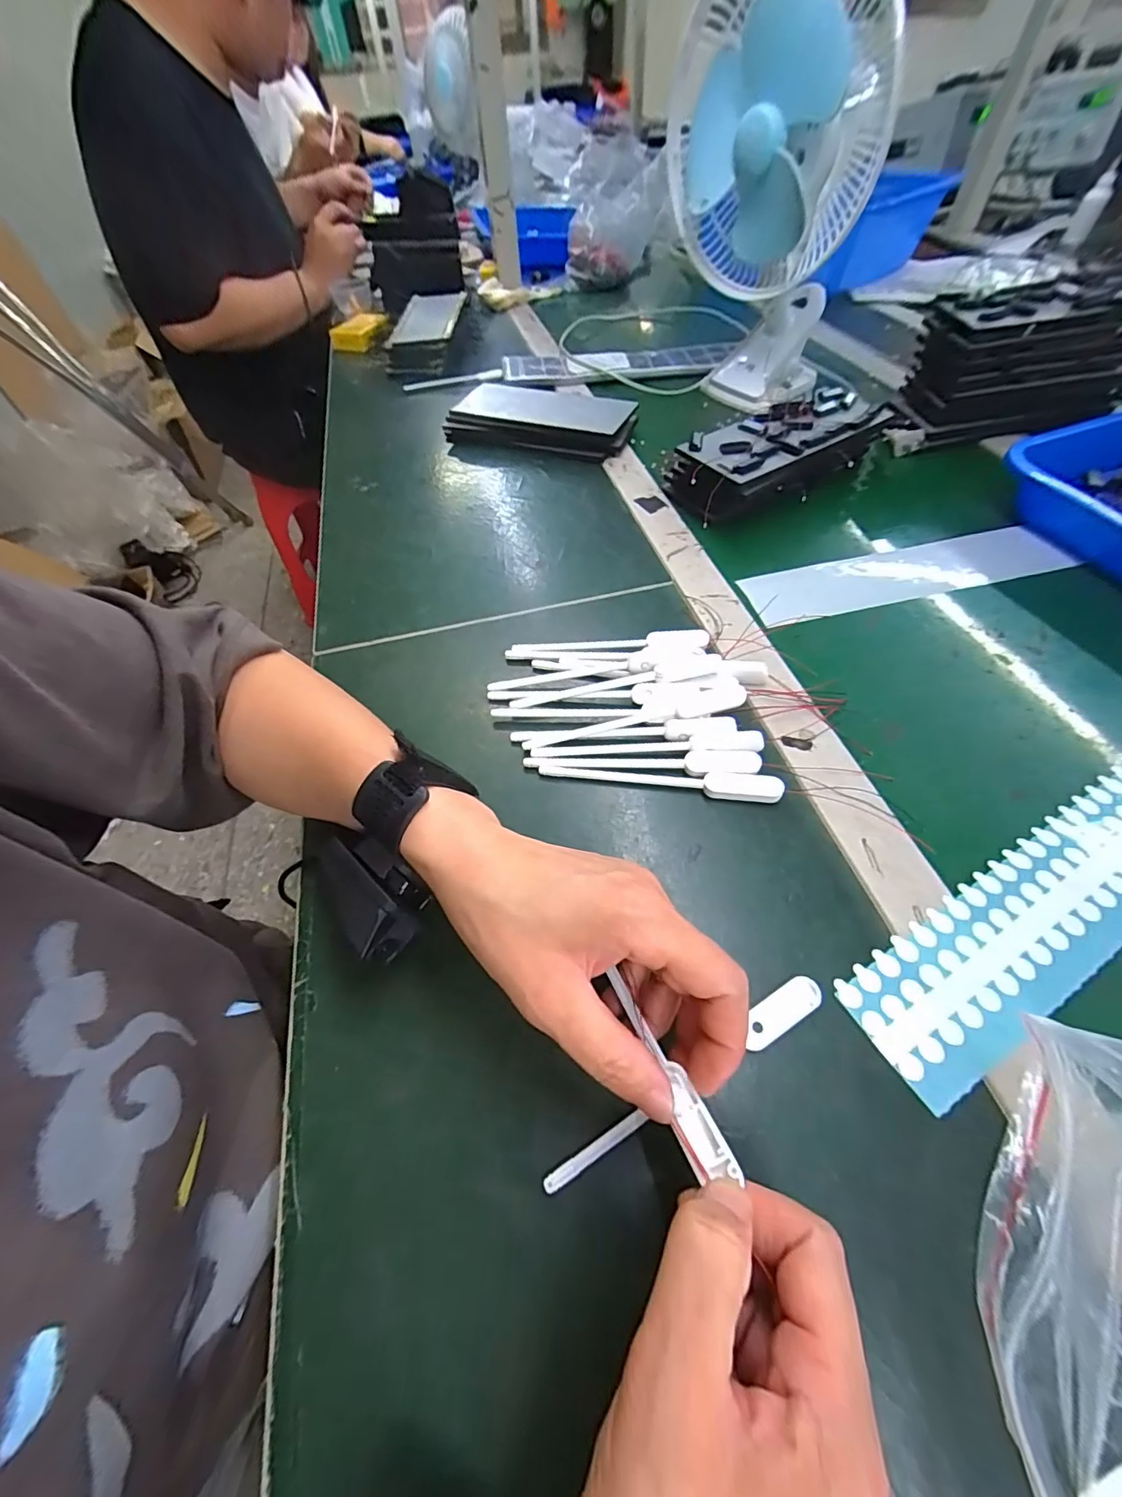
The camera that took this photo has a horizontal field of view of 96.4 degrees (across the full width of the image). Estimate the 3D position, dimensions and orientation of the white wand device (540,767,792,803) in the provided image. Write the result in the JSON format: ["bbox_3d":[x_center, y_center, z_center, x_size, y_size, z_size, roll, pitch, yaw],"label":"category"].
[{"bbox_3d":[0.059,0.018,0.307,0.143,0.009,0.015,7,55,7],"label":"white wand device"}]

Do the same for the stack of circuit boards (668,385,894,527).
[{"bbox_3d":[0.202,-0.280,0.484,0.207,0.062,0.098,-25,57,-14],"label":"stack of circuit boards"}]

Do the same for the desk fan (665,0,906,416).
[{"bbox_3d":[0.209,-0.554,0.524,0.184,0.282,0.162,8,56,8],"label":"desk fan"}]

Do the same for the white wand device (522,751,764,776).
[{"bbox_3d":[0.049,0.010,0.312,0.143,0.008,0.015,0,55,3],"label":"white wand device"}]

